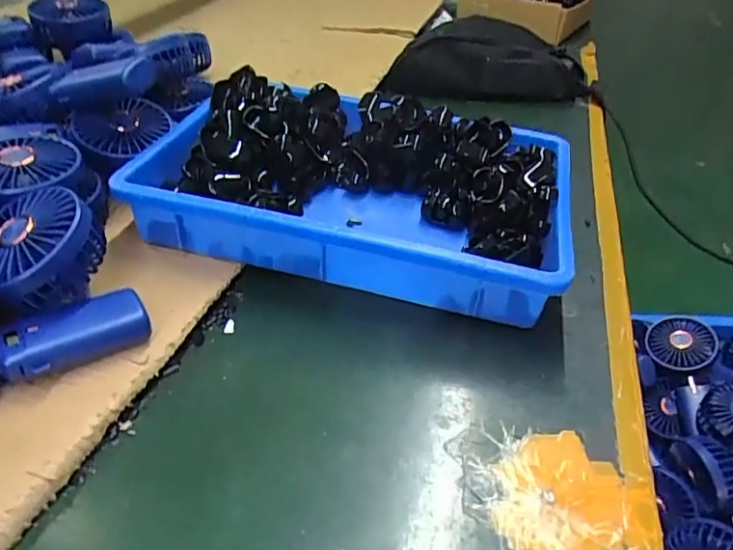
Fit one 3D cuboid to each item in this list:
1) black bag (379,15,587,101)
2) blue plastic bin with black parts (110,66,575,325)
[{"bbox_3d":[0.162,-0.321,0.827,0.291,0.086,0.156,-7,39,-10],"label":"black bag"},{"bbox_3d":[-0.007,-0.081,0.528,0.370,0.091,0.238,10,40,11],"label":"blue plastic bin with black parts"}]

